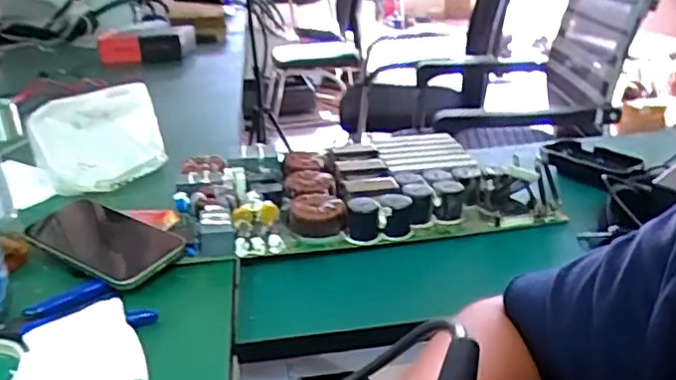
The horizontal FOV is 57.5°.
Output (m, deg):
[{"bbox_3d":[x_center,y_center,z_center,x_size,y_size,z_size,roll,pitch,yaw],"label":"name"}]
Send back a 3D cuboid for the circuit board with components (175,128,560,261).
[{"bbox_3d":[0.017,-0.003,0.624,0.339,0.064,0.178,-7,24,-7],"label":"circuit board with components"}]

